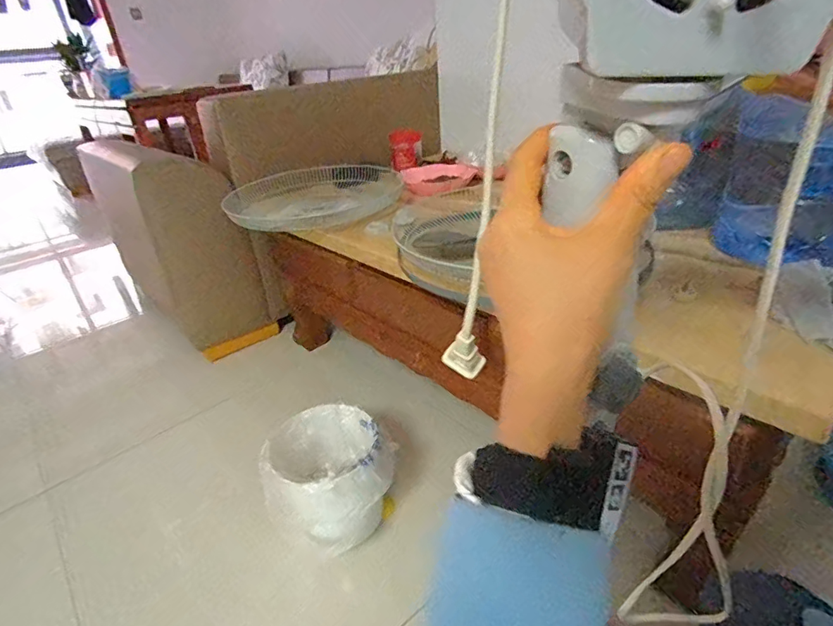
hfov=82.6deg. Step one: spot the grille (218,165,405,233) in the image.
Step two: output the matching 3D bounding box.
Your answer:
[{"bbox_3d":[-0.259,-0.308,1.283,0.463,0.080,0.413,-15,31,-19],"label":"grille"}]

